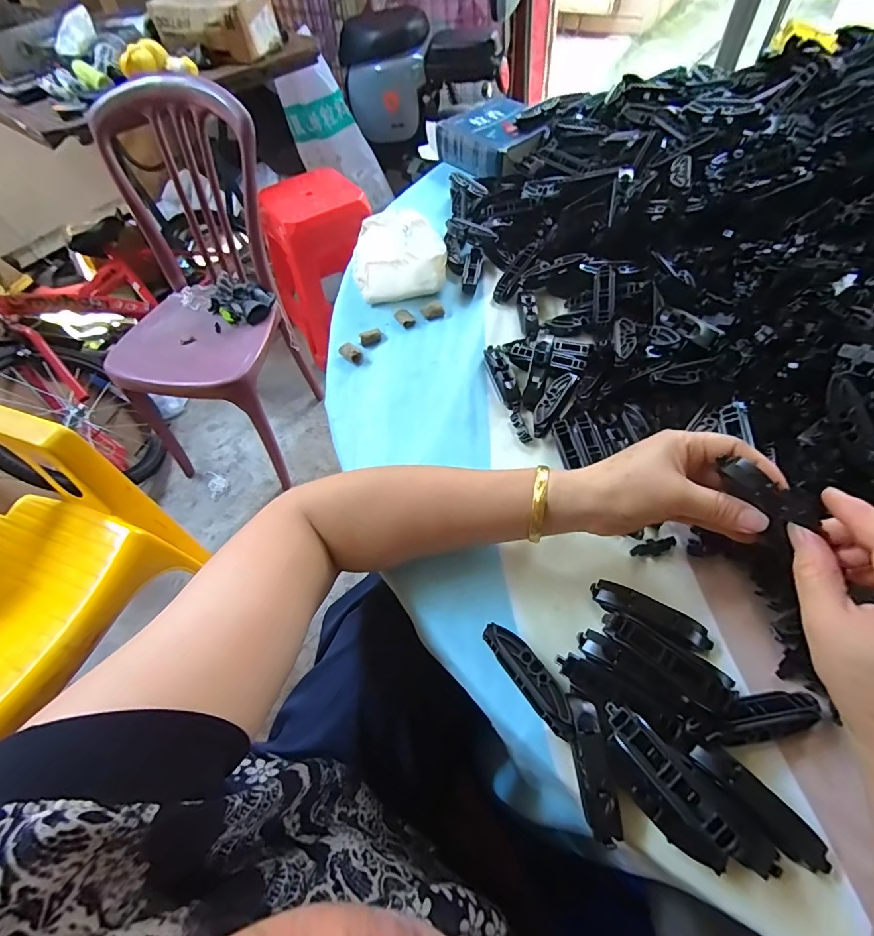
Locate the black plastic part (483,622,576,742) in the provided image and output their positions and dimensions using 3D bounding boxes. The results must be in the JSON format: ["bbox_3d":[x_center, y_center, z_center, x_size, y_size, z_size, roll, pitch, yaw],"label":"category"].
[{"bbox_3d":[0.062,0.138,0.297,0.022,0.018,0.079,-33,60,-15],"label":"black plastic part"}]

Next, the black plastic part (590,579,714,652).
[{"bbox_3d":[0.149,0.101,0.312,0.080,0.018,0.019,22,62,18],"label":"black plastic part"}]

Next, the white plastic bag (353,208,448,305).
[{"bbox_3d":[-0.049,-0.272,0.547,0.107,0.041,0.153,-9,57,-1],"label":"white plastic bag"}]

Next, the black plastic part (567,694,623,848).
[{"bbox_3d":[0.093,0.178,0.267,0.020,0.017,0.074,-6,57,1],"label":"black plastic part"}]

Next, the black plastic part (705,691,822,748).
[{"bbox_3d":[0.194,0.153,0.272,0.070,0.022,0.022,-12,57,-3],"label":"black plastic part"}]

